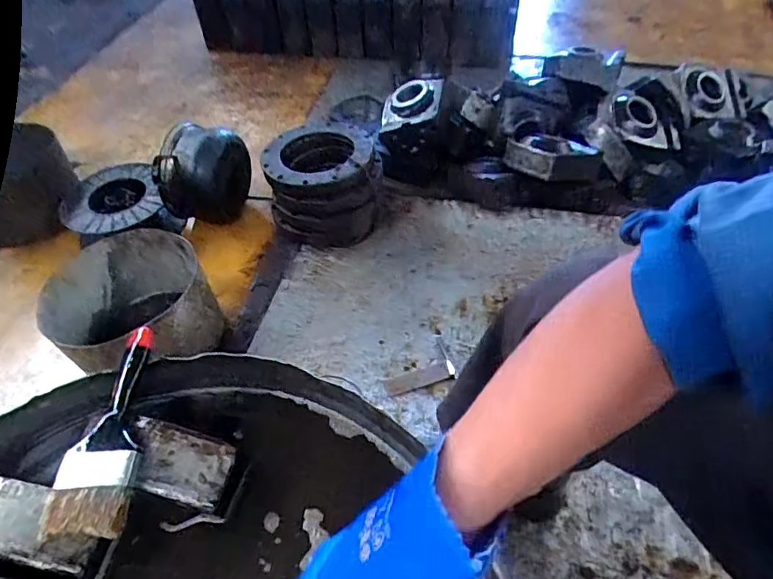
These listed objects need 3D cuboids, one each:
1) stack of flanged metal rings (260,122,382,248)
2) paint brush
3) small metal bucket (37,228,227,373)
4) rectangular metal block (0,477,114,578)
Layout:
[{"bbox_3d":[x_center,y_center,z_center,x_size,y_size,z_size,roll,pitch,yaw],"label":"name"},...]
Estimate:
[{"bbox_3d":[-0.147,-0.263,1.253,0.256,0.193,0.256,-7,49,-4],"label":"stack of flanged metal rings"},{"bbox_3d":[-0.255,0.125,0.486,0.068,0.029,0.195,-1,48,1],"label":"paint brush"},{"bbox_3d":[-0.473,0.051,1.005,0.286,0.174,0.283,36,59,29],"label":"small metal bucket"},{"bbox_3d":[-0.324,0.205,0.456,0.158,0.042,0.059,8,49,9],"label":"rectangular metal block"}]

